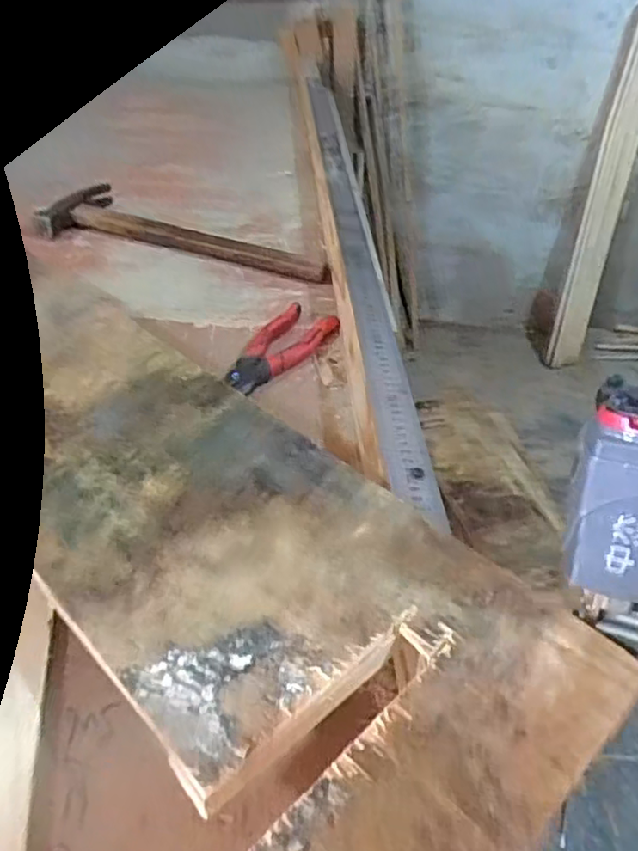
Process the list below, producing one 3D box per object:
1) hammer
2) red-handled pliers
[{"bbox_3d":[-0.172,-0.268,0.893,0.404,0.027,0.132,14,39,8],"label":"hammer"},{"bbox_3d":[-0.041,-0.085,0.675,0.059,0.035,0.162,30,44,26],"label":"red-handled pliers"}]

